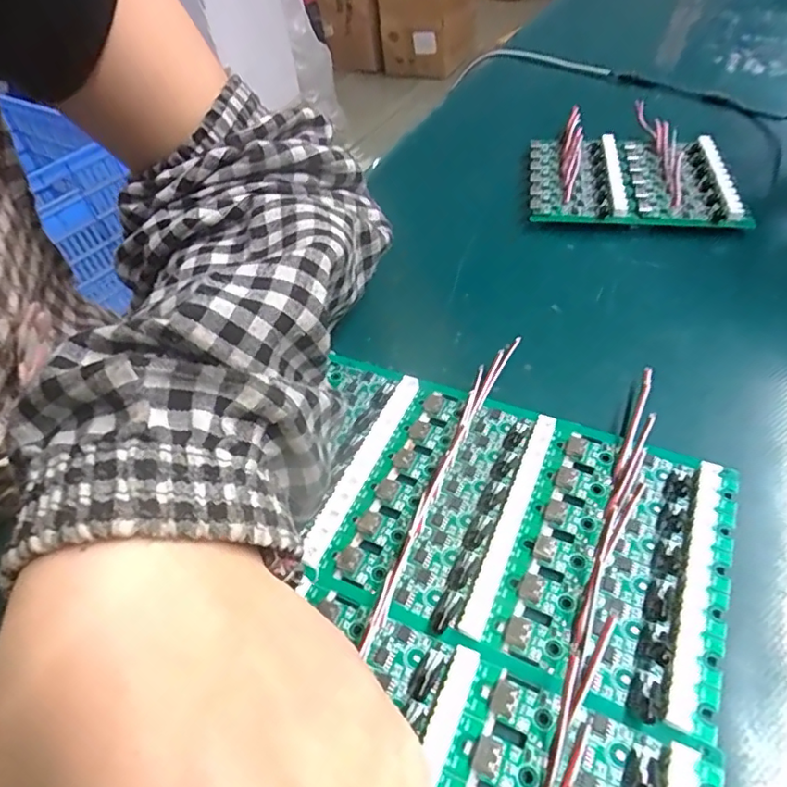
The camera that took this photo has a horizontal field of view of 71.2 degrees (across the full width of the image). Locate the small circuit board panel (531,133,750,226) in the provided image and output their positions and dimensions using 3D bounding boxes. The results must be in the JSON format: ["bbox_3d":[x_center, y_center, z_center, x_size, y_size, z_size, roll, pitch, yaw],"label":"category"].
[{"bbox_3d":[0.151,-0.138,0.359,0.120,0.022,0.095,6,49,12],"label":"small circuit board panel"}]

